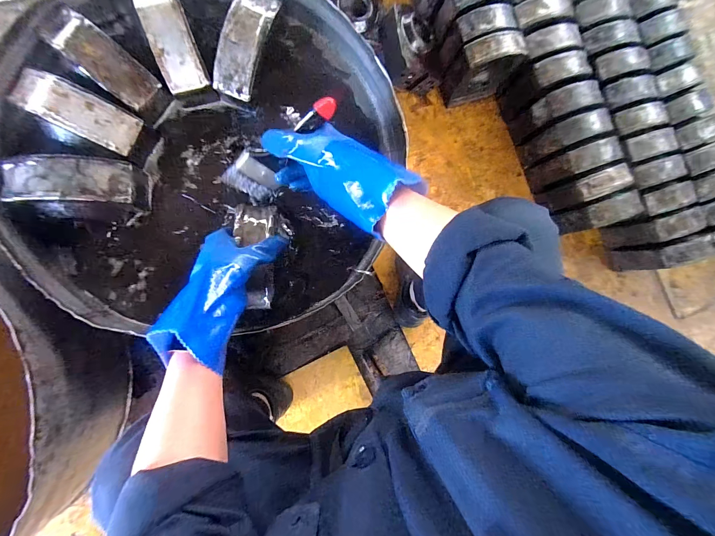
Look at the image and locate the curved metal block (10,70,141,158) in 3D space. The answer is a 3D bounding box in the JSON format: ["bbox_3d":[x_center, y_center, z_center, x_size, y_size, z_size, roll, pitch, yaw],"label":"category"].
[{"bbox_3d":[-0.387,-0.217,0.417,0.149,0.030,0.058,24,84,-6],"label":"curved metal block"}]

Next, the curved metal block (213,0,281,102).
[{"bbox_3d":[-0.169,-0.339,0.461,0.061,0.035,0.153,17,85,-7],"label":"curved metal block"}]

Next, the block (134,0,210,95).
[{"bbox_3d":[-0.271,-0.340,0.443,0.058,0.038,0.149,-20,90,-9],"label":"block"}]

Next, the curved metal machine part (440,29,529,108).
[{"bbox_3d":[0.333,-0.529,0.821,0.167,0.169,0.079,-18,90,-9],"label":"curved metal machine part"}]

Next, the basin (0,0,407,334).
[{"bbox_3d":[-0.214,-0.176,0.470,0.556,0.096,0.526,0,87,-8],"label":"basin"}]

